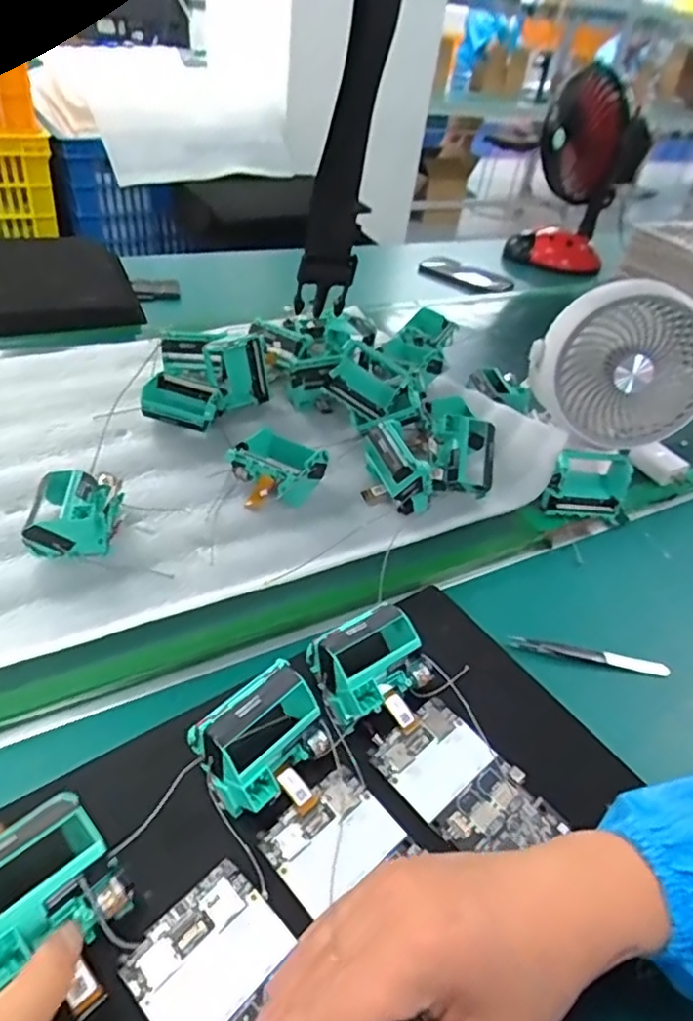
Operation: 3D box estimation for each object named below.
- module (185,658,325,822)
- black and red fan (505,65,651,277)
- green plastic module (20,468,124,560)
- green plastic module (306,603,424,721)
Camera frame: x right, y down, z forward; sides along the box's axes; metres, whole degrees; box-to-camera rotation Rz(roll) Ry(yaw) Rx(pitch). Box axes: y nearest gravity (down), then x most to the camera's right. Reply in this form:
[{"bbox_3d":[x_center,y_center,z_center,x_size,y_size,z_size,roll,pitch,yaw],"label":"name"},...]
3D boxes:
[{"bbox_3d":[-0.041,0.132,0.354,0.058,0.051,0.067,34,44,29],"label":"module"},{"bbox_3d":[0.436,-0.620,1.192,0.193,0.323,0.214,18,39,12],"label":"black and red fan"},{"bbox_3d":[-0.204,0.002,0.478,0.063,0.038,0.070,-3,39,-15],"label":"green plastic module"},{"bbox_3d":[0.015,0.097,0.407,0.063,0.046,0.048,-22,47,-34],"label":"green plastic module"}]

